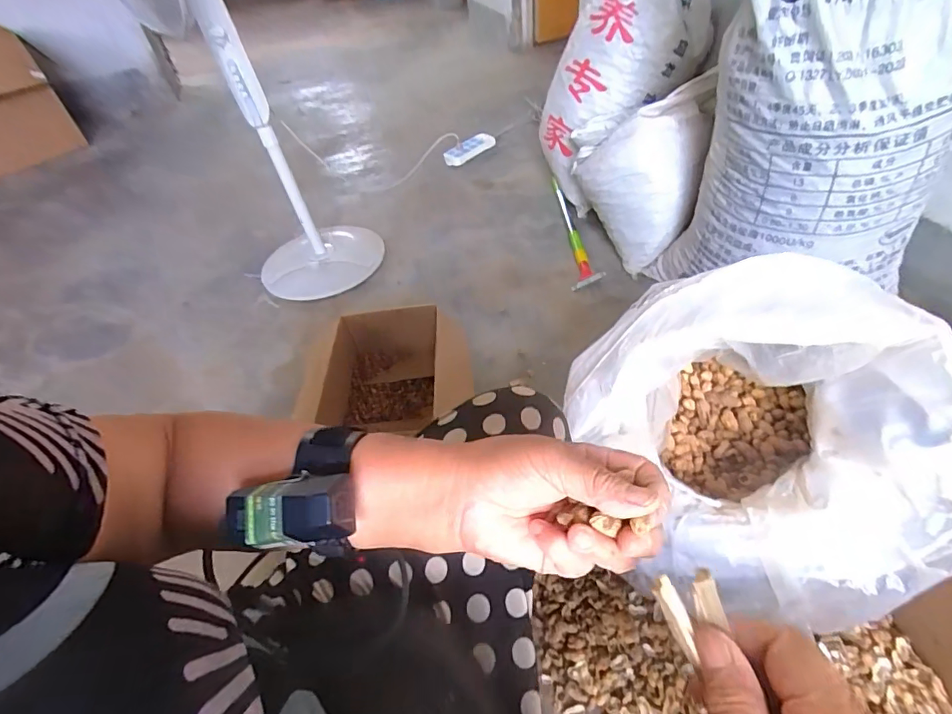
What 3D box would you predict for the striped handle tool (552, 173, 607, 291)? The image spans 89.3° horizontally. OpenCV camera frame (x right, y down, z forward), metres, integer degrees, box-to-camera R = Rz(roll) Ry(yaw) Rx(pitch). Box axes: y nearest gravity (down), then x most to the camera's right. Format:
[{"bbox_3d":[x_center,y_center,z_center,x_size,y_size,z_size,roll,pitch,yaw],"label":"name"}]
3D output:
[{"bbox_3d":[0.310,-0.412,1.513,0.088,0.060,0.607,-3,46,4],"label":"striped handle tool"}]

